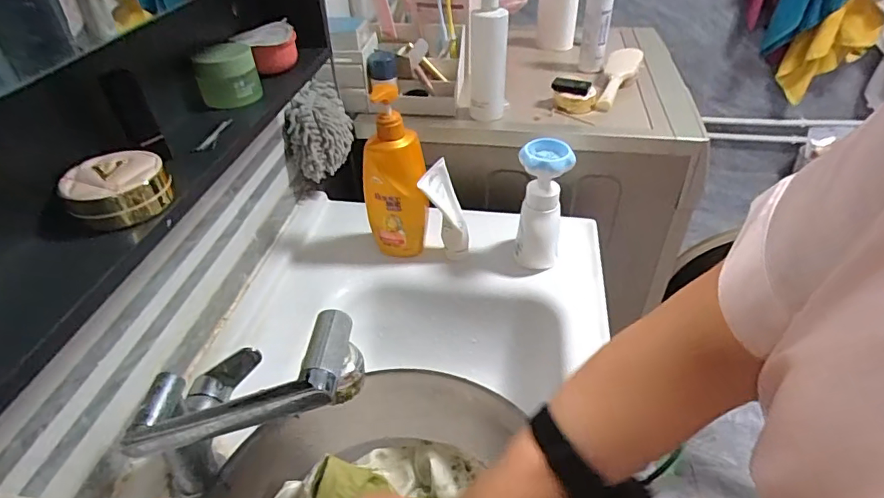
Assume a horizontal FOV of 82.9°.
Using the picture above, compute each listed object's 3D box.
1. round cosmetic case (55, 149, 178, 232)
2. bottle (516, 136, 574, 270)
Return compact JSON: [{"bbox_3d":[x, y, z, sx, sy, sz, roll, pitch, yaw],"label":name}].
[{"bbox_3d":[-0.254,-0.048,0.394,0.070,0.033,0.061,-24,44,-24],"label":"round cosmetic case"},{"bbox_3d":[0.142,-0.061,0.717,0.068,0.179,0.057,2,40,5],"label":"bottle"}]

